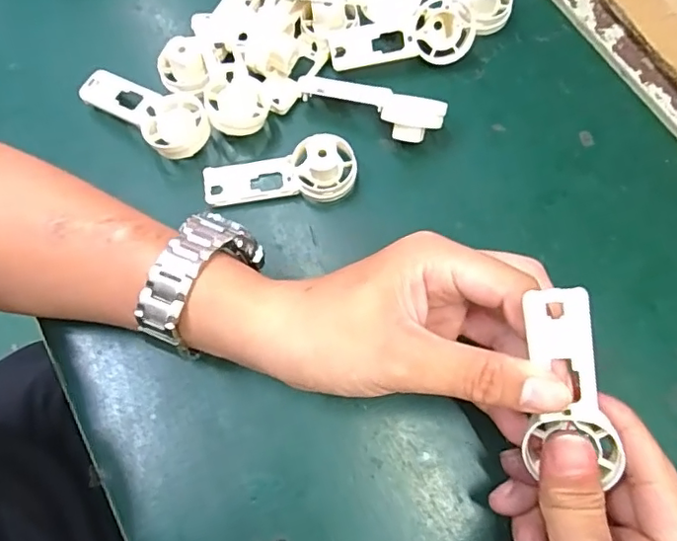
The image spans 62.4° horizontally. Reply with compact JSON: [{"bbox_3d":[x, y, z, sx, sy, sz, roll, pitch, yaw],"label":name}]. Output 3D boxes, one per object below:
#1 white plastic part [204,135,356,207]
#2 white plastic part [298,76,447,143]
[{"bbox_3d":[-0.037,-0.061,0.342,0.093,0.030,0.036,-2,71,1],"label":"white plastic part"},{"bbox_3d":[0.018,-0.099,0.350,0.093,0.031,0.023,15,72,7],"label":"white plastic part"}]

